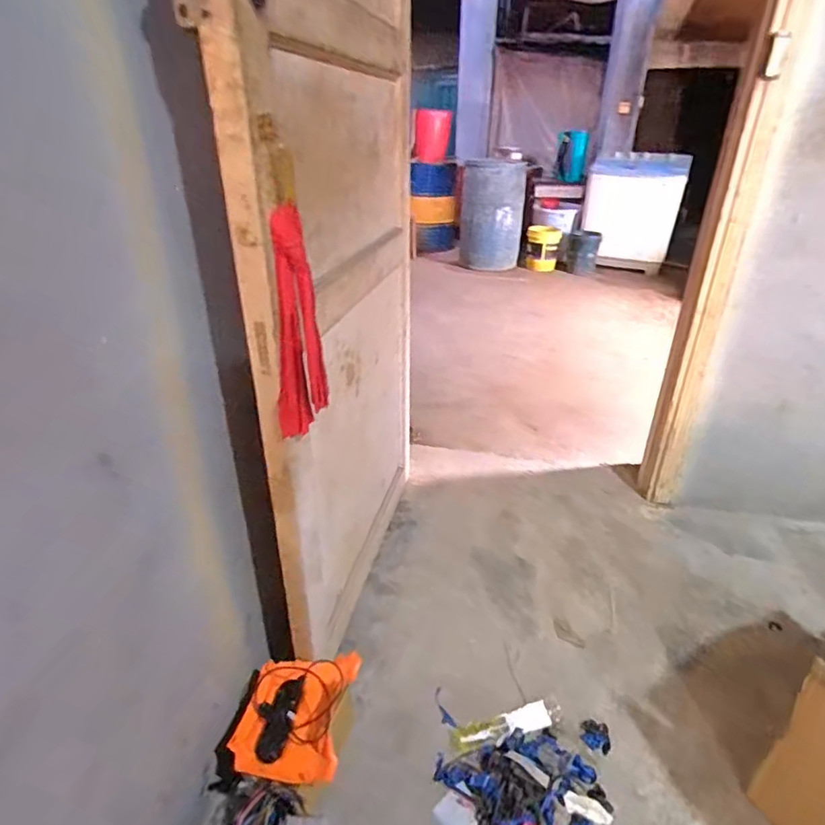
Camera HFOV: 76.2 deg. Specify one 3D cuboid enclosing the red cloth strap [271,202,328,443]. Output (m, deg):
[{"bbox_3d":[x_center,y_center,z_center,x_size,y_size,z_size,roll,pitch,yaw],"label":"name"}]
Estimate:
[{"bbox_3d":[-0.177,-0.123,0.778,0.028,0.326,0.097,13,31,22],"label":"red cloth strap"}]

